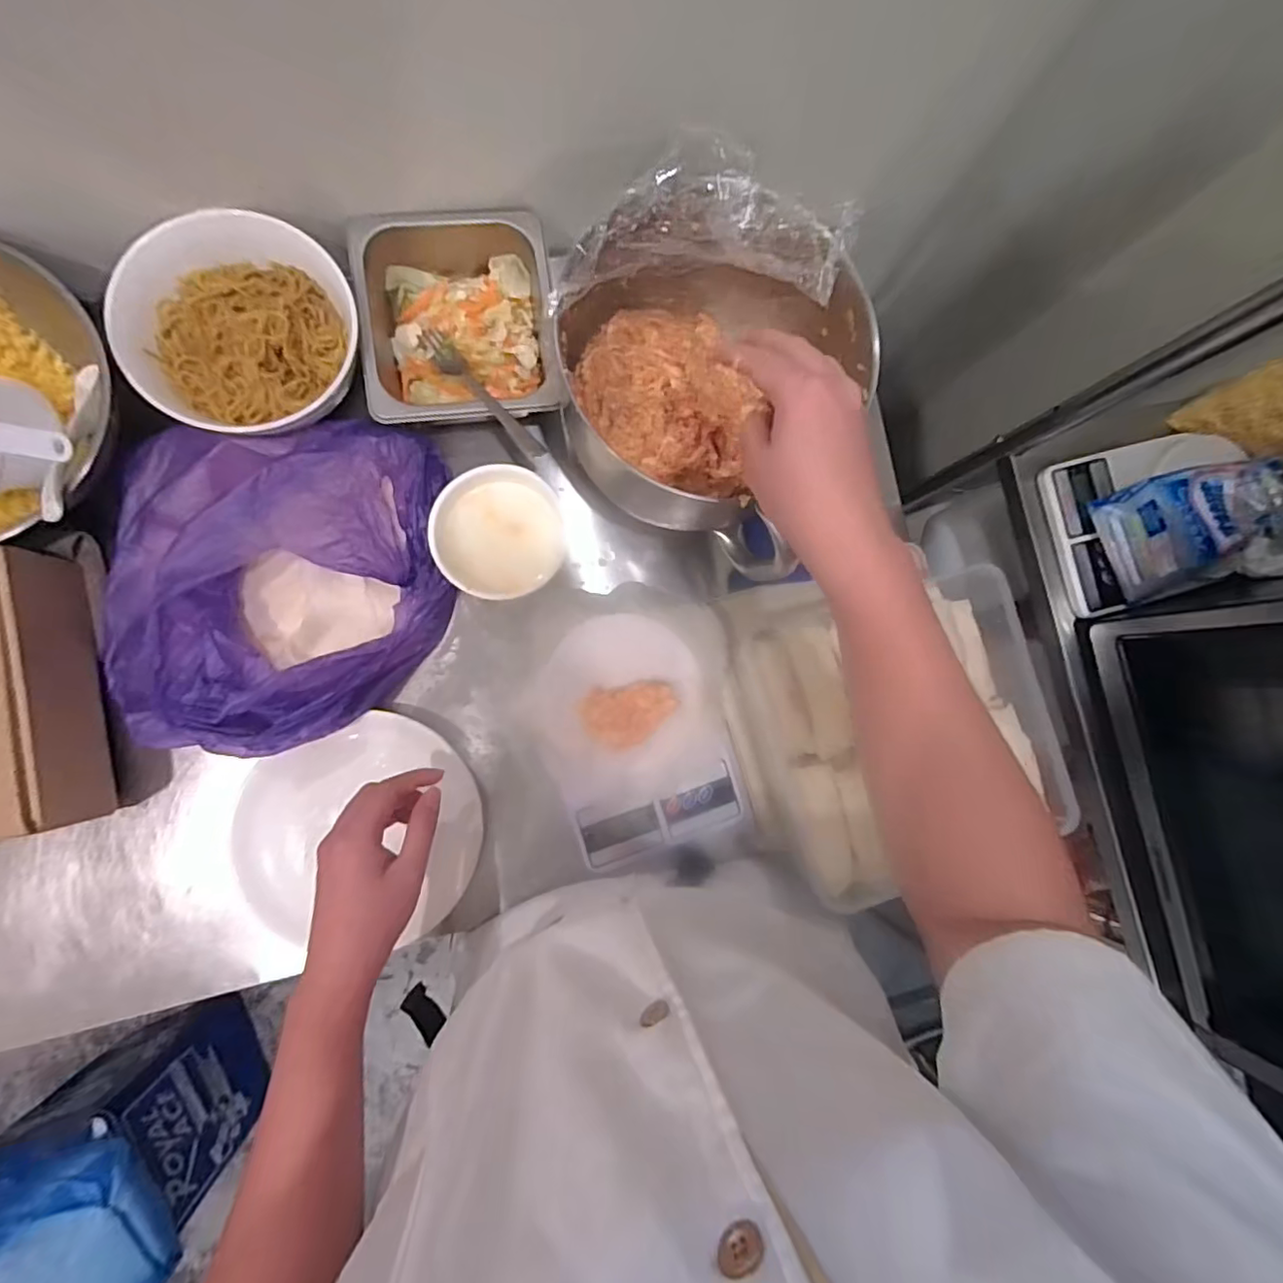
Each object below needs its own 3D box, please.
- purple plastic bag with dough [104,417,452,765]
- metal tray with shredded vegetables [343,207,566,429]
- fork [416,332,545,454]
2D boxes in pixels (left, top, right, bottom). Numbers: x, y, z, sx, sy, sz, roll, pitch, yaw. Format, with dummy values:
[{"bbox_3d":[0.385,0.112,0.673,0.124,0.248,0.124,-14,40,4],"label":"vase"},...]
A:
[{"bbox_3d":[-0.293,-0.045,0.483,0.251,0.056,0.248,-4,86,-8],"label":"purple plastic bag with dough"},{"bbox_3d":[-0.155,-0.279,0.517,0.158,0.058,0.184,-7,87,-8],"label":"metal tray with shredded vegetables"},{"bbox_3d":[-0.136,-0.211,0.506,0.020,0.023,0.166,-39,73,-9],"label":"fork"}]

